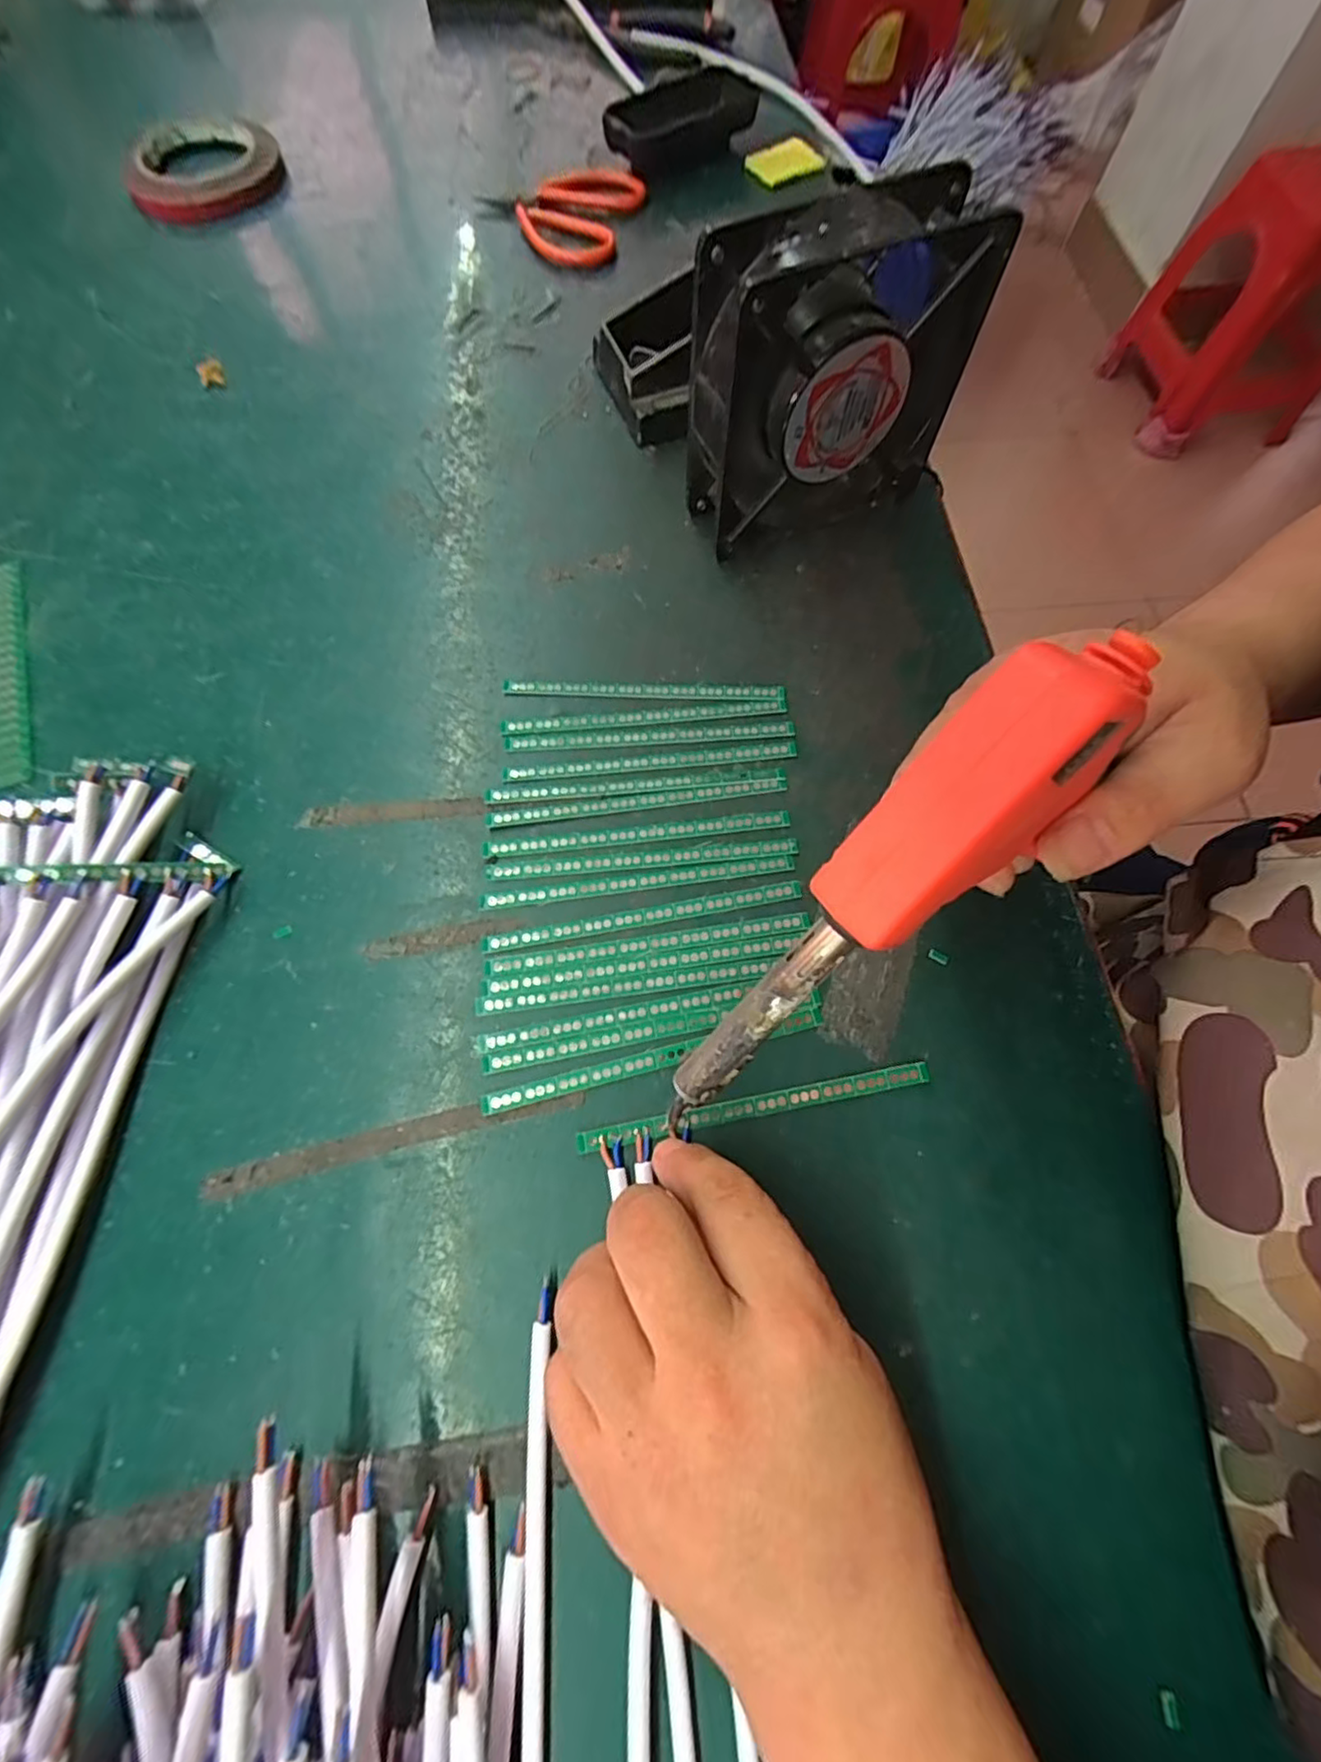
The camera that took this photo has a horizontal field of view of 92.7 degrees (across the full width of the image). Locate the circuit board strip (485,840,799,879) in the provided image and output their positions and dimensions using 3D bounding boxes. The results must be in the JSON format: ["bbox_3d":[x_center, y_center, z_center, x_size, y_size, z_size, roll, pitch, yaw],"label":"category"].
[{"bbox_3d":[-0.008,-0.010,0.272,0.133,0.004,0.008,-5,70,-2],"label":"circuit board strip"}]

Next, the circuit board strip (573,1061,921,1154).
[{"bbox_3d":[0.036,0.085,0.239,0.134,0.004,0.008,-10,70,-4],"label":"circuit board strip"}]

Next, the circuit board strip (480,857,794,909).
[{"bbox_3d":[-0.009,0.000,0.269,0.132,0.004,0.010,-7,70,-2],"label":"circuit board strip"}]

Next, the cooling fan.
[{"bbox_3d":[0.077,-0.229,0.291,0.126,0.120,0.046,-22,71,-8],"label":"cooling fan"}]

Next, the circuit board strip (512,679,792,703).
[{"bbox_3d":[-0.008,-0.092,0.304,0.134,0.004,0.008,2,70,1],"label":"circuit board strip"}]

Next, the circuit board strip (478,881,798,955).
[{"bbox_3d":[-0.007,0.014,0.263,0.132,0.004,0.009,-10,70,-3],"label":"circuit board strip"}]

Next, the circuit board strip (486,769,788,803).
[{"bbox_3d":[-0.011,-0.043,0.285,0.134,0.004,0.008,-5,70,-2],"label":"circuit board strip"}]

